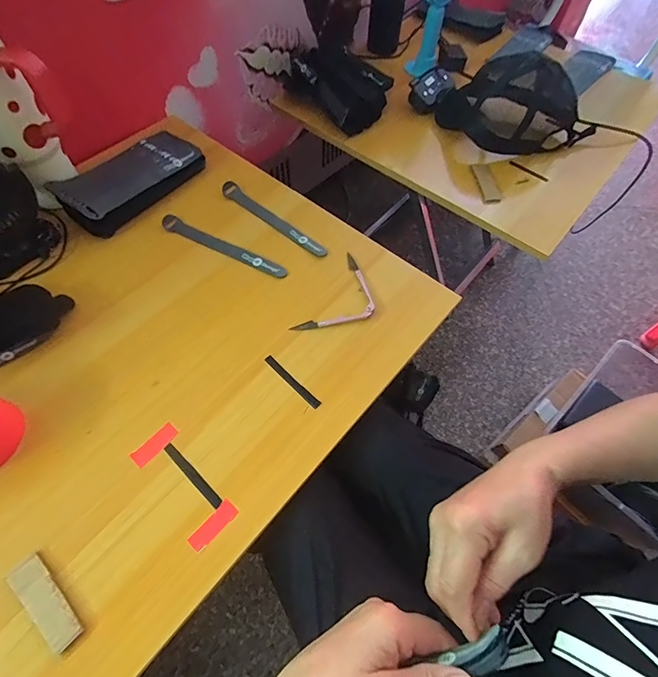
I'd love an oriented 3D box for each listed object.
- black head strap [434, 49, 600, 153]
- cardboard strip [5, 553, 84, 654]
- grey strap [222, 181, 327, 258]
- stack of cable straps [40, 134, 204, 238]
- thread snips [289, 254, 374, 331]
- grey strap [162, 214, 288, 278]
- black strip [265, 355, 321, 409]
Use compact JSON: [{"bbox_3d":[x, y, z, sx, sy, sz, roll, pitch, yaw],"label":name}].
[{"bbox_3d":[0.326,-0.405,0.660,0.237,0.114,0.174,36,67,17],"label":"black head strap"},{"bbox_3d":[-0.242,0.225,0.330,0.081,0.005,0.025,37,62,19],"label":"cardboard strip"},{"bbox_3d":[-0.081,-0.170,0.551,0.194,0.008,0.024,38,68,18],"label":"grey strap"},{"bbox_3d":[-0.281,-0.233,0.556,0.098,0.041,0.202,33,66,16],"label":"stack of cable straps"},{"bbox_3d":[0.021,-0.048,0.487,0.073,0.011,0.135,30,65,15],"label":"thread snips"},{"bbox_3d":[-0.145,-0.123,0.526,0.193,0.006,0.023,27,72,13],"label":"grey strap"},{"bbox_3d":[-0.042,0.048,0.437,0.083,0.004,0.010,41,68,19],"label":"black strip"}]

